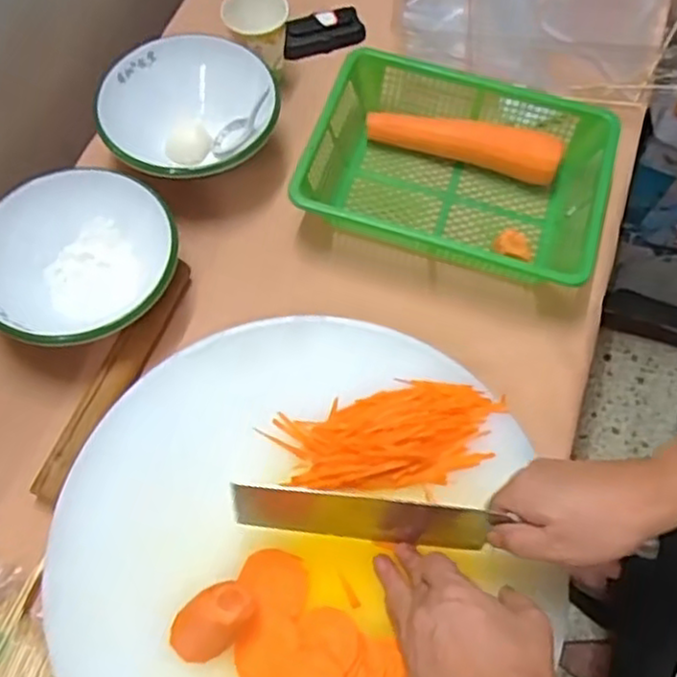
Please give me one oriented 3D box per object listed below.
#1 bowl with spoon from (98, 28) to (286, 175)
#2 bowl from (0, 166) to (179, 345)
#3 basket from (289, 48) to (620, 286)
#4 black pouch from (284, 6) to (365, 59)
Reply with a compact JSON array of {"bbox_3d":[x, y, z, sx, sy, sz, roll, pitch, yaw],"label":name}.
[{"bbox_3d":[-0.164,-0.245,0.791,0.179,0.080,0.176,0,64,-1],"label":"bowl with spoon"},{"bbox_3d":[-0.250,-0.069,0.699,0.189,0.085,0.178,0,64,-1],"label":"bowl"},{"bbox_3d":[0.126,-0.170,0.771,0.305,0.085,0.222,17,65,7],"label":"basket"},{"bbox_3d":[-0.020,-0.382,0.886,0.104,0.023,0.049,-16,65,-8],"label":"black pouch"}]

